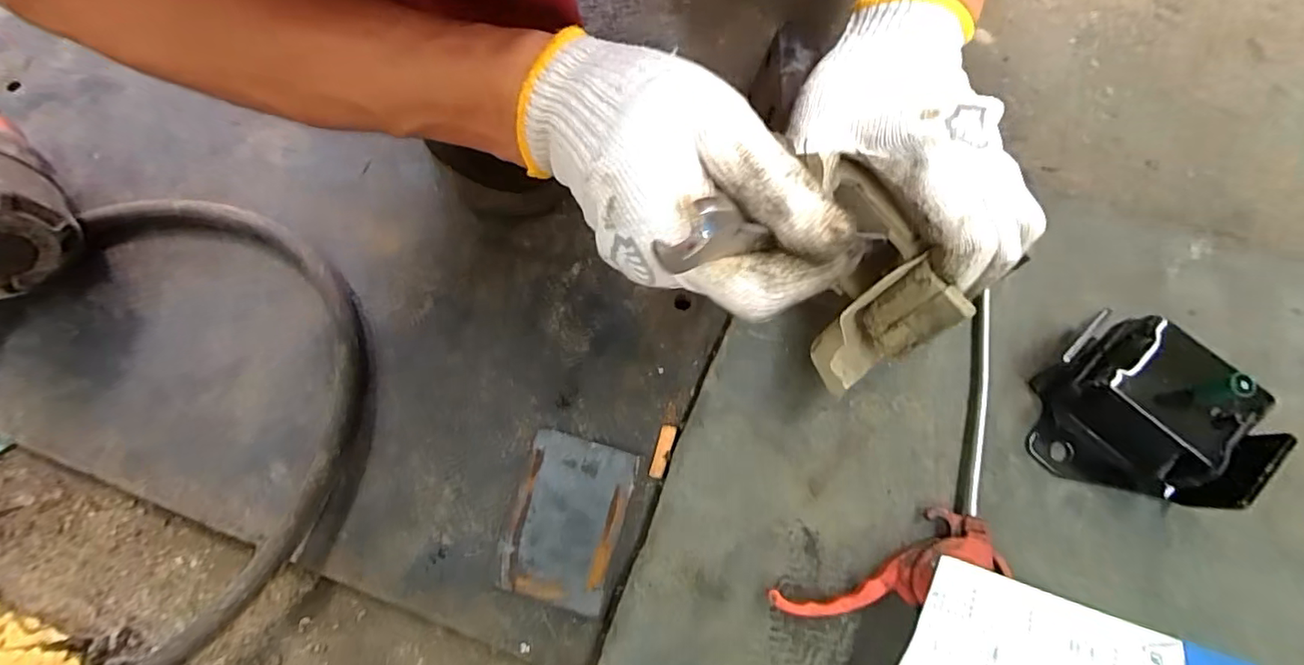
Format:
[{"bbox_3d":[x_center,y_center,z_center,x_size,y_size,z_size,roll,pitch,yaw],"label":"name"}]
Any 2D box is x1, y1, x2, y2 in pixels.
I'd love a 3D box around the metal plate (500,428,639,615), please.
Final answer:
[{"bbox_3d":[-0.053,0.116,0.345,0.066,0.008,0.096,14,71,7],"label":"metal plate"}]

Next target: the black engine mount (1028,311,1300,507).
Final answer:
[{"bbox_3d":[0.275,0.049,0.310,0.083,0.063,0.105,-32,72,-9],"label":"black engine mount"}]

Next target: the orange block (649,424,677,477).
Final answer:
[{"bbox_3d":[0.007,0.077,0.357,0.010,0.005,0.034,15,71,7],"label":"orange block"}]

